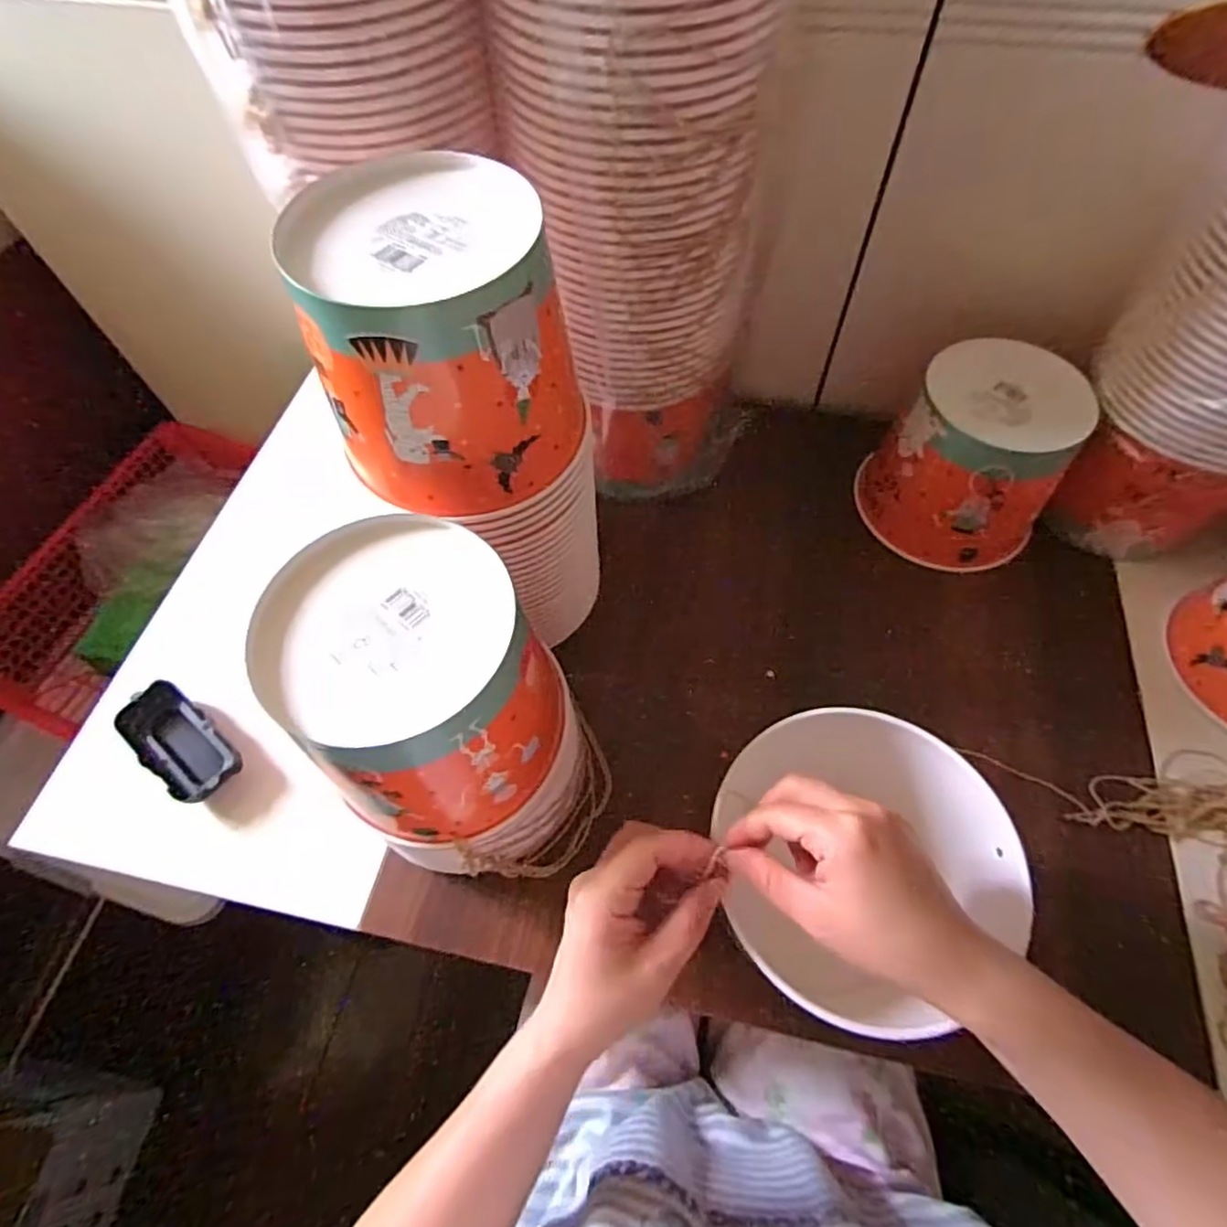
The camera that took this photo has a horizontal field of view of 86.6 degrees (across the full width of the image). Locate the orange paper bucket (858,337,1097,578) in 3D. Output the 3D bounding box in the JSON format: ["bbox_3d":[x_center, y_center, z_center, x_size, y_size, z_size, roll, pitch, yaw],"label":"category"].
[{"bbox_3d":[0.310,-0.136,0.569,0.146,0.131,0.136,-1,61,2],"label":"orange paper bucket"}]

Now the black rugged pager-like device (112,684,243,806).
[{"bbox_3d":[-0.341,0.102,0.514,0.108,0.023,0.050,36,68,20],"label":"black rugged pager-like device"}]

